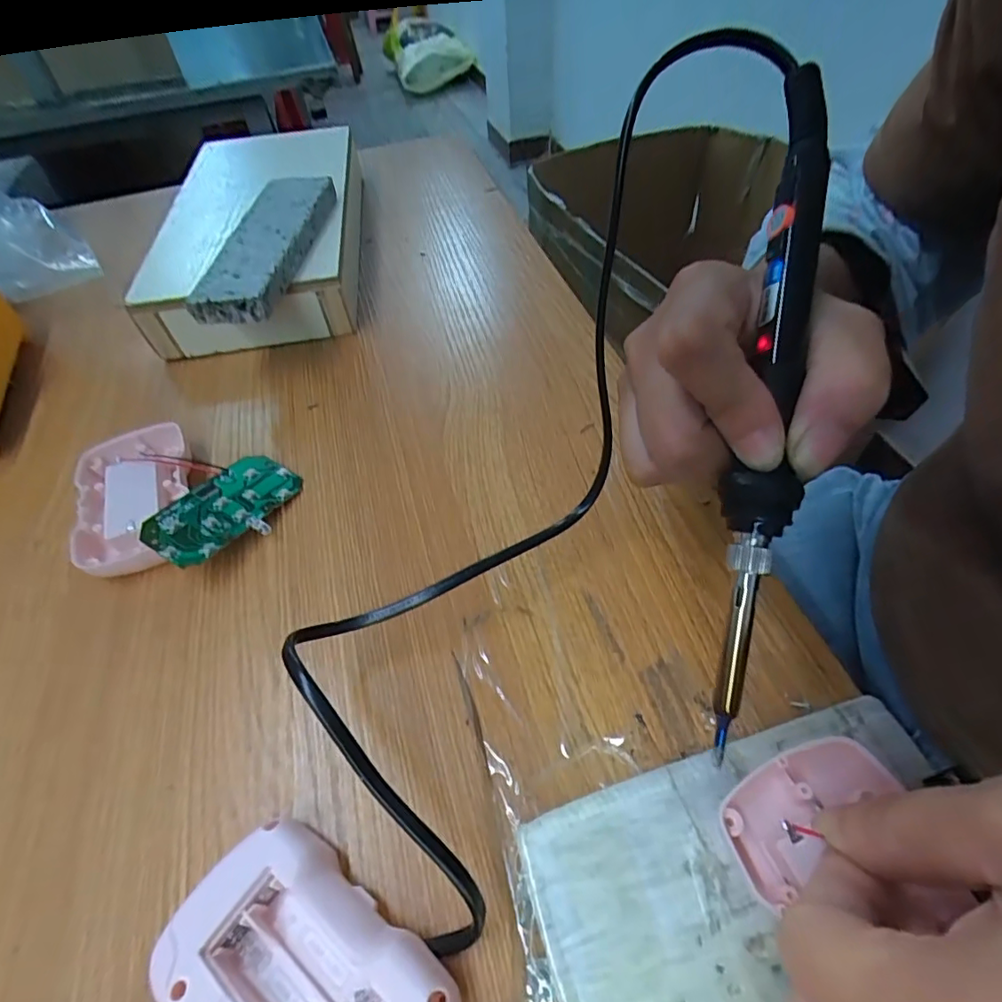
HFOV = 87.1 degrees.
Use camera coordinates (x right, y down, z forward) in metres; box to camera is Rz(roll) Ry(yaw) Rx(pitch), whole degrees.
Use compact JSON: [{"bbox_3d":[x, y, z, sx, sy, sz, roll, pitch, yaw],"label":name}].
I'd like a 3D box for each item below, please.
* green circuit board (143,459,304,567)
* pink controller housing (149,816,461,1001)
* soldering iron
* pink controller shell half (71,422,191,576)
[{"bbox_3d":[-0.136,0.004,0.263,0.042,0.004,0.073,30,48,12],"label":"green circuit board"},{"bbox_3d":[-0.055,0.137,0.151,0.084,0.025,0.049,26,59,23],"label":"pink controller housing"},{"bbox_3d":[0.081,-0.028,0.160,0.019,0.015,0.205,8,88,11],"label":"soldering iron"},{"bbox_3d":[-0.191,-0.003,0.277,0.054,0.020,0.087,-22,53,-12],"label":"pink controller shell half"}]

